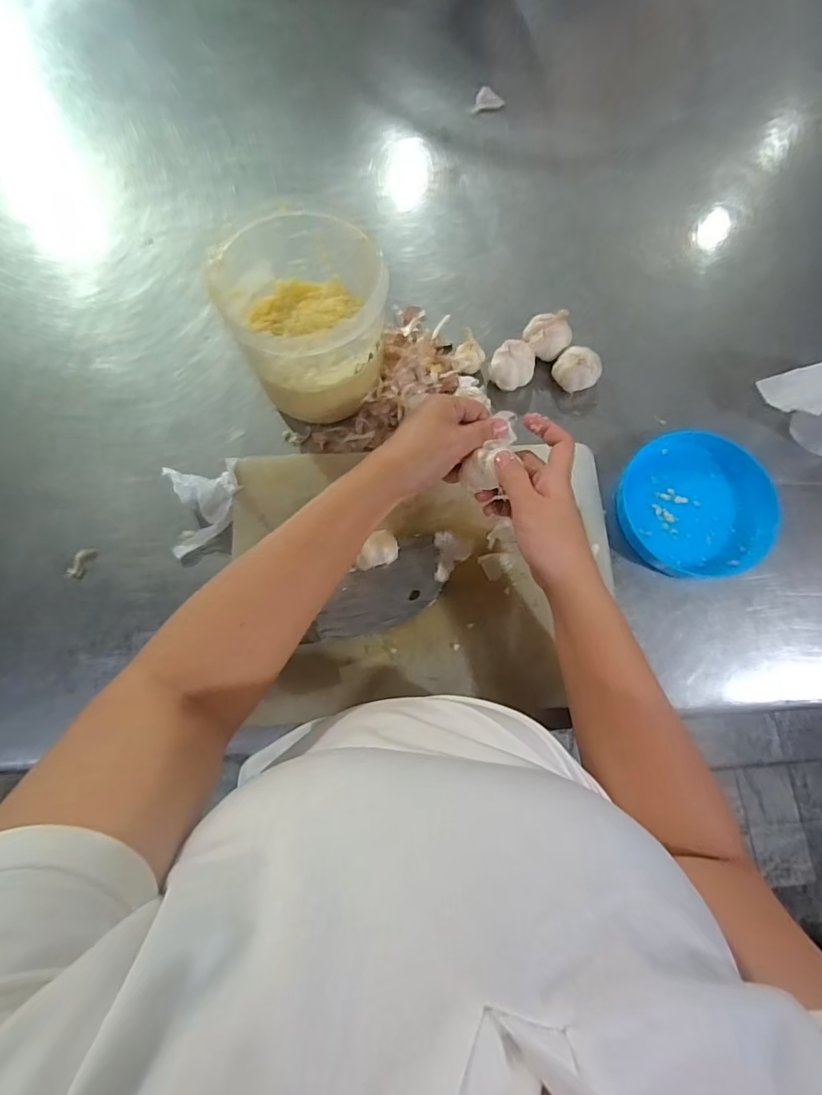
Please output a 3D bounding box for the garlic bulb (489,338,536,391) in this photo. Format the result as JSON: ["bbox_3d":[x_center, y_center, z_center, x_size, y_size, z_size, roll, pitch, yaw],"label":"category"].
[{"bbox_3d":[0.102,-0.183,0.498,0.042,0.045,0.045,0,76,-1],"label":"garlic bulb"}]

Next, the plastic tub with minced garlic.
[{"bbox_3d":[-0.093,-0.198,0.443,0.136,0.129,0.124,0,76,-1],"label":"plastic tub with minced garlic"}]

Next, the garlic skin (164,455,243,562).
[{"bbox_3d":[-0.190,-0.039,0.451,0.062,0.028,0.080,-7,74,-4],"label":"garlic skin"}]

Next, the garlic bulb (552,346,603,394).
[{"bbox_3d":[0.167,-0.177,0.497,0.044,0.041,0.035,29,78,6],"label":"garlic bulb"}]

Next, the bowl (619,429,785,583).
[{"bbox_3d":[0.267,-0.041,0.464,0.139,0.032,0.136,0,74,-2],"label":"bowl"}]

